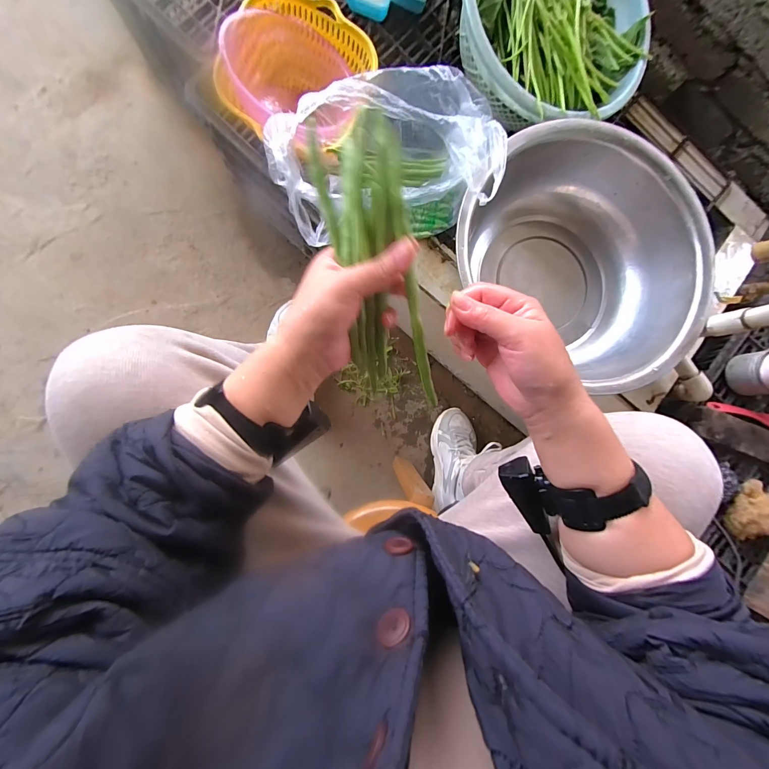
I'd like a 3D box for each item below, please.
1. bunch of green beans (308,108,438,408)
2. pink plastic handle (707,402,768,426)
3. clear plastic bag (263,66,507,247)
[{"bbox_3d":[-0.005,-0.081,0.267,0.060,0.037,0.211,-15,115,-7],"label":"bunch of green beans"},{"bbox_3d":[0.662,0.058,0.586,0.150,0.020,0.026,15,87,6],"label":"pink plastic handle"},{"bbox_3d":[-0.002,-0.313,0.451,0.280,0.151,0.167,-1,89,-6],"label":"clear plastic bag"}]

